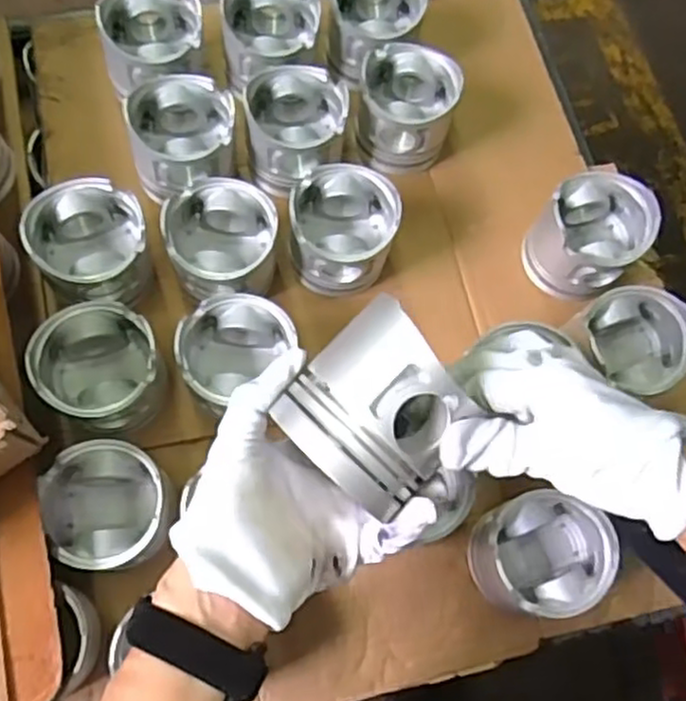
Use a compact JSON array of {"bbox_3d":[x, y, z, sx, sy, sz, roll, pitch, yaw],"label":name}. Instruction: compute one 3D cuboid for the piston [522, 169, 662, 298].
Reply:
[{"bbox_3d":[0.226,-0.106,0.665,0.099,0.082,0.091,2,70,-5],"label":"piston"}]

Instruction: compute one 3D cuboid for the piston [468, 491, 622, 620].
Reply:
[{"bbox_3d":[0.157,0.164,0.574,0.103,0.083,0.095,3,70,-4],"label":"piston"}]

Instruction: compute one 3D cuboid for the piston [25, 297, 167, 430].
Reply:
[{"bbox_3d":[-0.190,0.014,0.576,0.088,0.076,0.093,2,70,-5],"label":"piston"}]

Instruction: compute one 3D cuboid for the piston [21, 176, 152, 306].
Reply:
[{"bbox_3d":[-0.209,-0.087,0.610,0.093,0.072,0.096,2,70,-5],"label":"piston"}]

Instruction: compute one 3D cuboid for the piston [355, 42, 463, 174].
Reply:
[{"bbox_3d":[0.061,-0.232,0.704,0.094,0.077,0.094,2,70,-5],"label":"piston"}]

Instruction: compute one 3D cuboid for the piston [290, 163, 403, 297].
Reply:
[{"bbox_3d":[0.000,-0.104,0.643,0.093,0.072,0.099,2,70,-5],"label":"piston"}]

